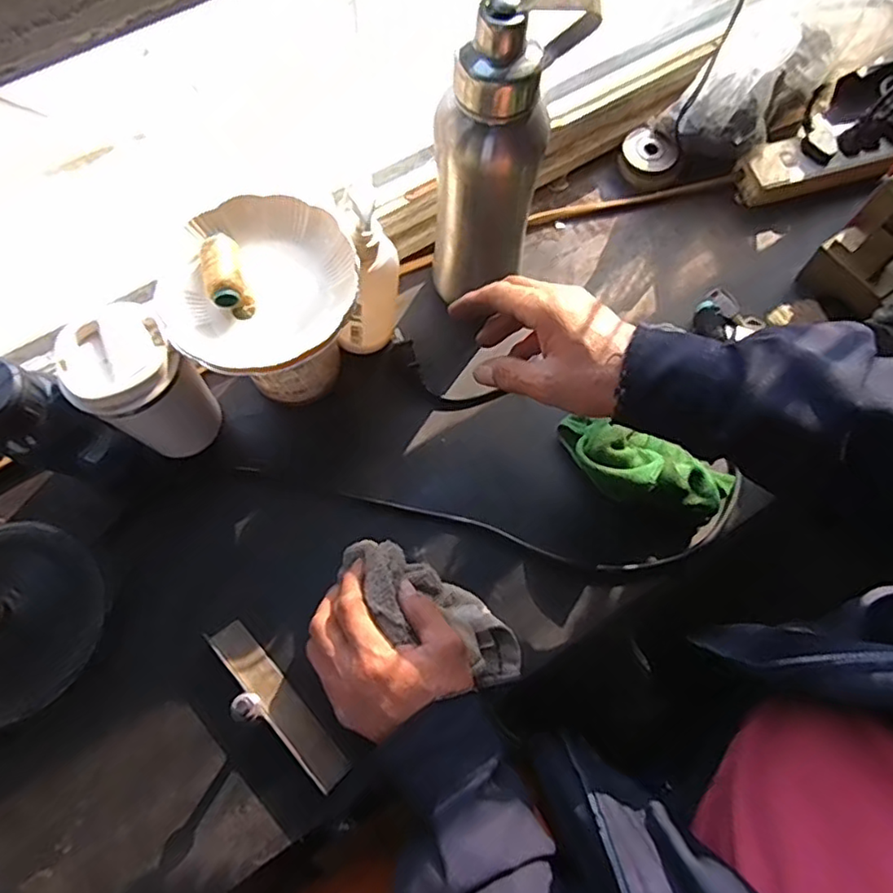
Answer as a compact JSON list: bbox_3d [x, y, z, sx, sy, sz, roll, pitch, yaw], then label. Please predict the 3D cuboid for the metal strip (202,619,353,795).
[{"bbox_3d":[-0.130,0.195,0.468,0.028,0.024,0.146,-42,78,-12],"label":"metal strip"}]

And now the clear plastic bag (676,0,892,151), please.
[{"bbox_3d":[0.338,-0.364,0.585,0.209,0.132,0.112,-35,76,13],"label":"clear plastic bag"}]

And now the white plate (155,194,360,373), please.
[{"bbox_3d":[-0.140,-0.120,0.462,0.141,0.027,0.136,0,73,-1],"label":"white plate"}]

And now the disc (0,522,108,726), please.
[{"bbox_3d":[-0.337,0.129,0.463,0.139,0.027,0.139,0,73,-1],"label":"disc"}]

